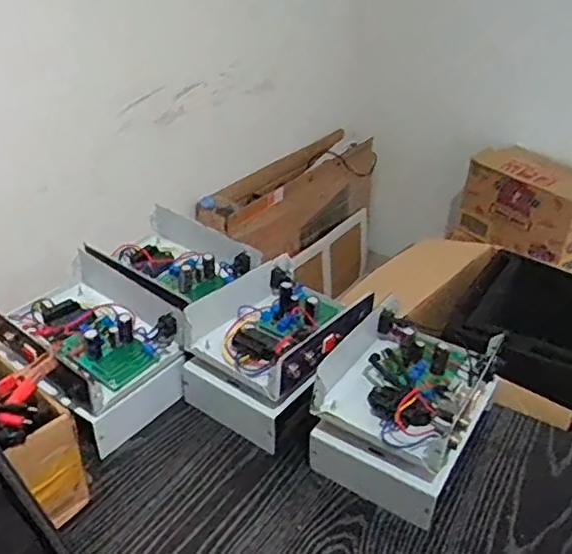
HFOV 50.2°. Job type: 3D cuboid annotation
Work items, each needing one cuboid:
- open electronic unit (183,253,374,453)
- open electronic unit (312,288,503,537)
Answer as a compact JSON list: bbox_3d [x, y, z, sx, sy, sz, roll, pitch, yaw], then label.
[{"bbox_3d":[-0.008,0.085,0.767,0.166,0.108,0.208,20,37,27],"label":"open electronic unit"},{"bbox_3d":[0.130,0.141,0.701,0.175,0.112,0.214,18,36,25],"label":"open electronic unit"}]

